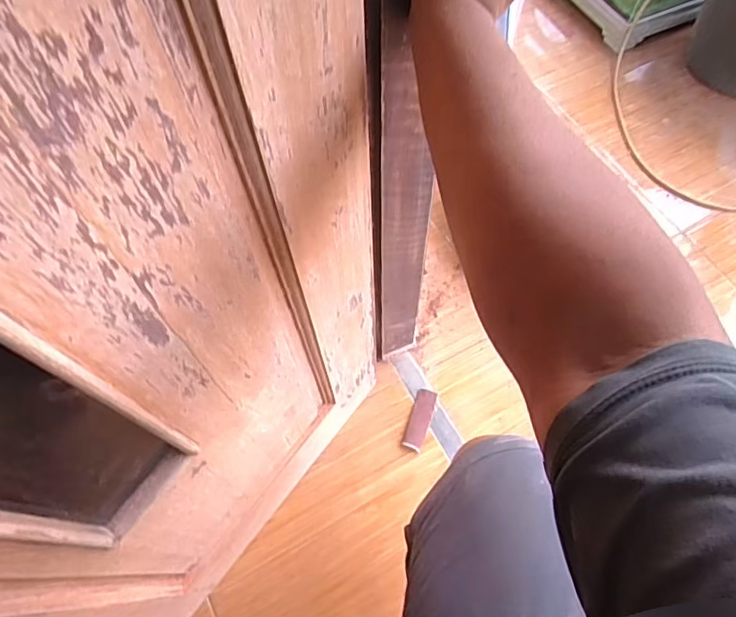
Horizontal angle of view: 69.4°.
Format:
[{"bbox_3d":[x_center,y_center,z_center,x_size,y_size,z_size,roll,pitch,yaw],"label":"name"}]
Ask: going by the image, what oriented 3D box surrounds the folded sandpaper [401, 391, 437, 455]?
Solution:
[{"bbox_3d":[0.083,0.176,0.851,0.034,0.007,0.100,17,67,7],"label":"folded sandpaper"}]

